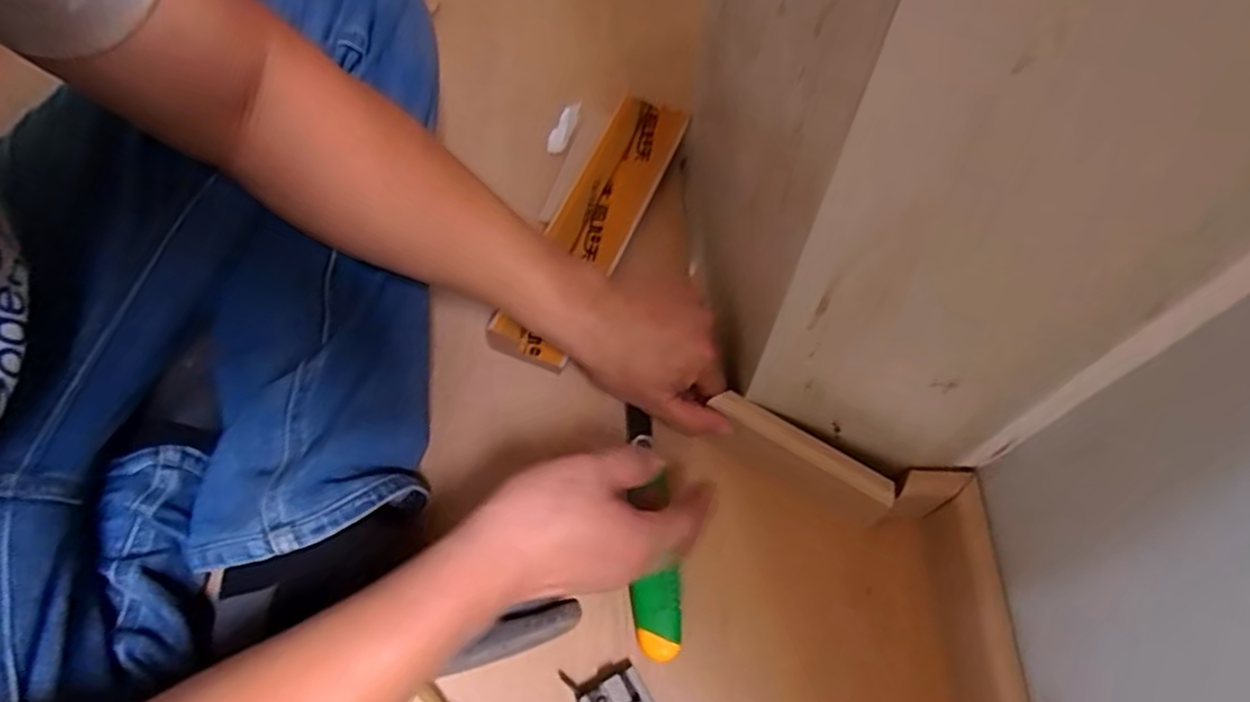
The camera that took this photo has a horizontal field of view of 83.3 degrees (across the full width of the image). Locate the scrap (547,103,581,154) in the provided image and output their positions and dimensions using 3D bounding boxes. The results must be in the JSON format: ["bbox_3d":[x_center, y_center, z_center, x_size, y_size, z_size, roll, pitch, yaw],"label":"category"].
[{"bbox_3d":[-0.061,-0.224,0.706,0.024,0.009,0.054,38,107,19],"label":"scrap"}]

